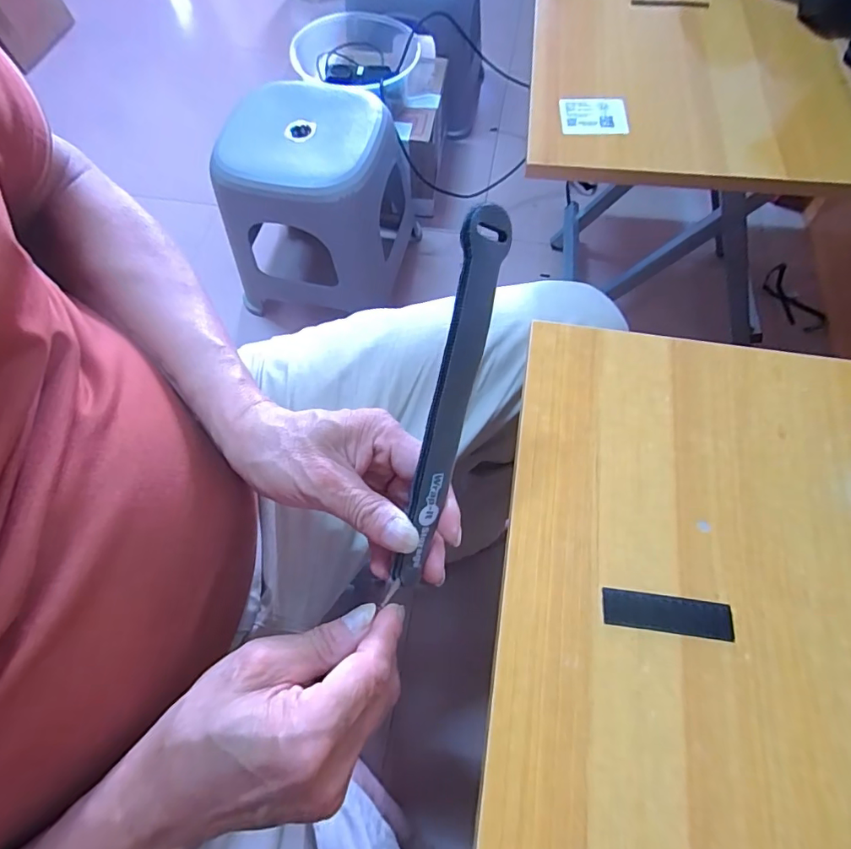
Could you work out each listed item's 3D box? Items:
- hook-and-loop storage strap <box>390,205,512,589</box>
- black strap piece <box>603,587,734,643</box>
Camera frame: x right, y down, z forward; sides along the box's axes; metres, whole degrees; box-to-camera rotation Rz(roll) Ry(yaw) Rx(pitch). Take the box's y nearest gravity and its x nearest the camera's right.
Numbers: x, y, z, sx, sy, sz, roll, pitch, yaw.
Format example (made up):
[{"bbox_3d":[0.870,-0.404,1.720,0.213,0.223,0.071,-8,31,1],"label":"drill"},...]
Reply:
[{"bbox_3d":[0.011,-0.007,0.247,0.018,0.017,0.196,14,102,8],"label":"hook-and-loop storage strap"},{"bbox_3d":[0.134,0.105,0.268,0.068,0.004,0.020,7,65,4],"label":"black strap piece"}]

